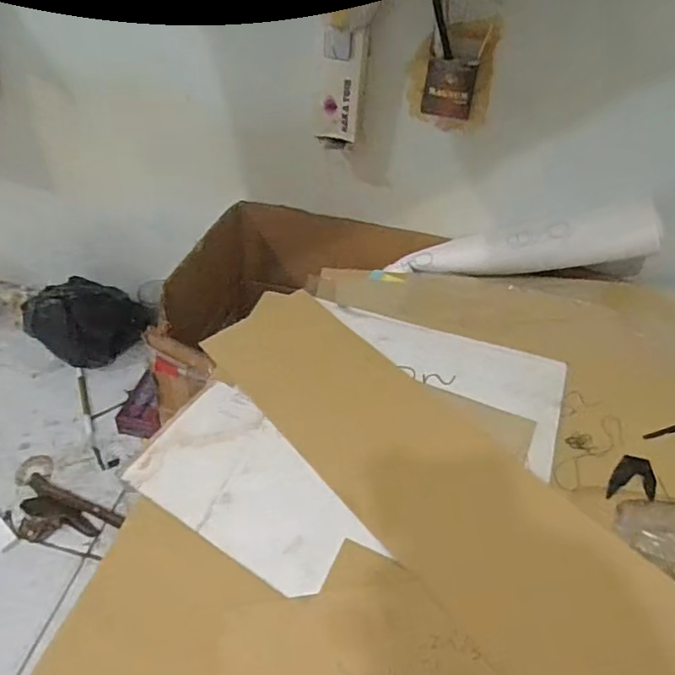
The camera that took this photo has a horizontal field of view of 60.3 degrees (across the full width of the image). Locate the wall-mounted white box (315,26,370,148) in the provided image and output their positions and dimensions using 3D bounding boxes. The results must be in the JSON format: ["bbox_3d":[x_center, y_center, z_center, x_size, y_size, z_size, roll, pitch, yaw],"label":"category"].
[{"bbox_3d":[0.005,-0.287,0.677,0.051,0.140,0.049,11,46,6],"label":"wall-mounted white box"}]

